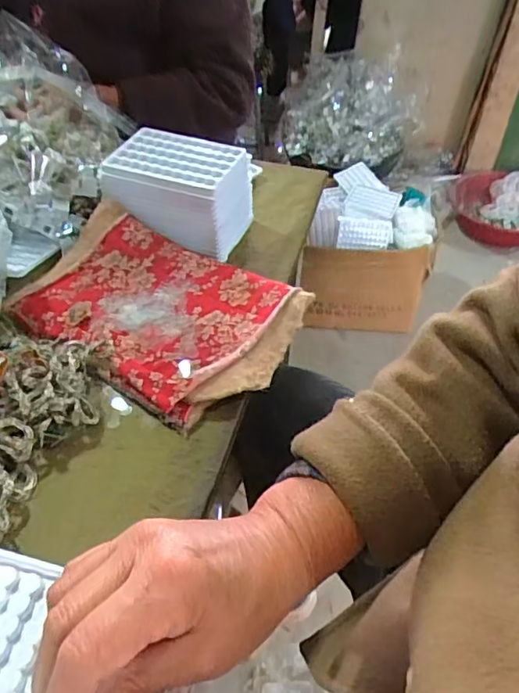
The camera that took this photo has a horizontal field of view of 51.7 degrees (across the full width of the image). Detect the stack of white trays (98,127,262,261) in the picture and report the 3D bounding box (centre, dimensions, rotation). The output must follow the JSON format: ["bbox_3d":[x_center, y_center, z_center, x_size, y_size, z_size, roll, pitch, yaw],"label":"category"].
[{"bbox_3d":[-0.081,-0.159,0.552,0.127,0.076,0.103,18,48,14],"label":"stack of white trays"}]

